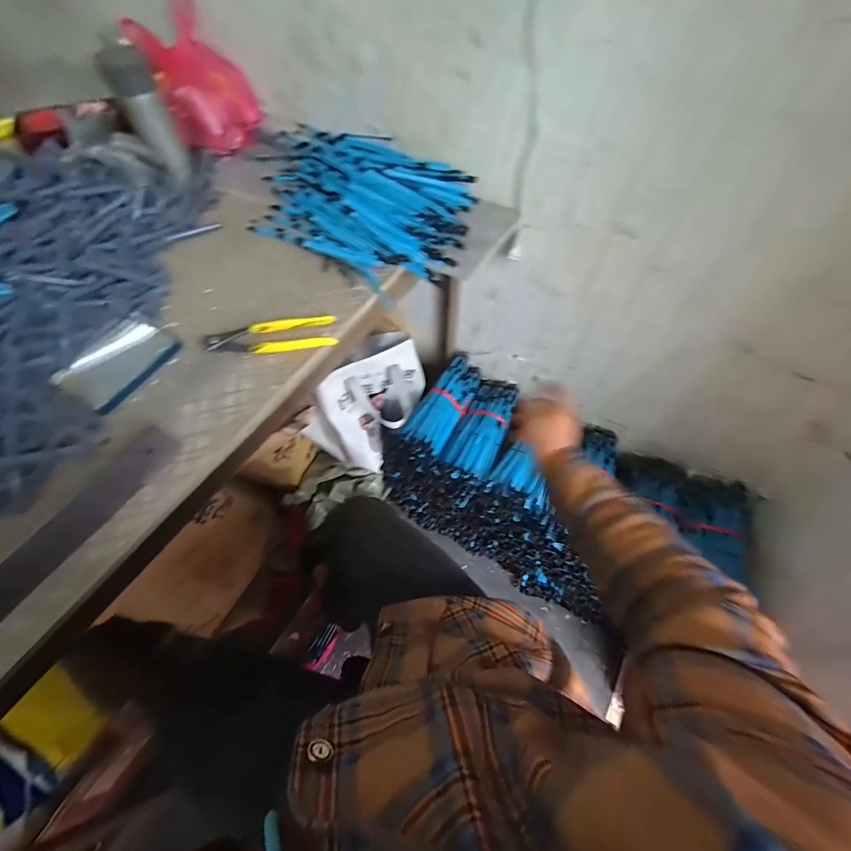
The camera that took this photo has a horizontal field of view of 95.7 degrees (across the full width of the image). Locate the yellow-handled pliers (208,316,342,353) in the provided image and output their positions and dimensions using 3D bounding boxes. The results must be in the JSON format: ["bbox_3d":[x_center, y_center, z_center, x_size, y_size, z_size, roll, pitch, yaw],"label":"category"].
[{"bbox_3d":[-0.200,-0.123,0.513,0.158,0.017,0.056,-2,59,-2],"label":"yellow-handled pliers"}]

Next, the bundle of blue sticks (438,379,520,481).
[{"bbox_3d":[0.138,-0.001,0.918,0.117,0.067,0.301,21,61,12],"label":"bundle of blue sticks"}]

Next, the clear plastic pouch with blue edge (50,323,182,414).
[{"bbox_3d":[-0.387,-0.082,0.491,0.092,0.009,0.129,25,62,14],"label":"clear plastic pouch with blue edge"}]

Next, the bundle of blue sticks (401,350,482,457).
[{"bbox_3d":[0.055,-0.062,0.937,0.096,0.068,0.294,24,61,13],"label":"bundle of blue sticks"}]

